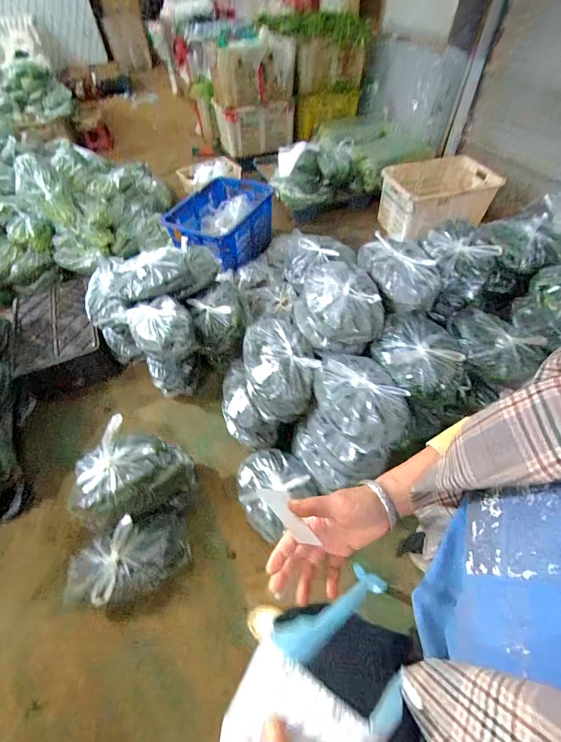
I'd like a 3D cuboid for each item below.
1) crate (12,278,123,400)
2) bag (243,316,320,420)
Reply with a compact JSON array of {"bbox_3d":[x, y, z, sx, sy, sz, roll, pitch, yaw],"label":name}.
[{"bbox_3d":[-1.115,-0.196,1.630,0.396,0.248,0.597,-24,56,-16],"label":"crate"},{"bbox_3d":[-0.004,-0.003,1.221,0.257,0.200,0.362,-12,53,-8],"label":"bag"}]

